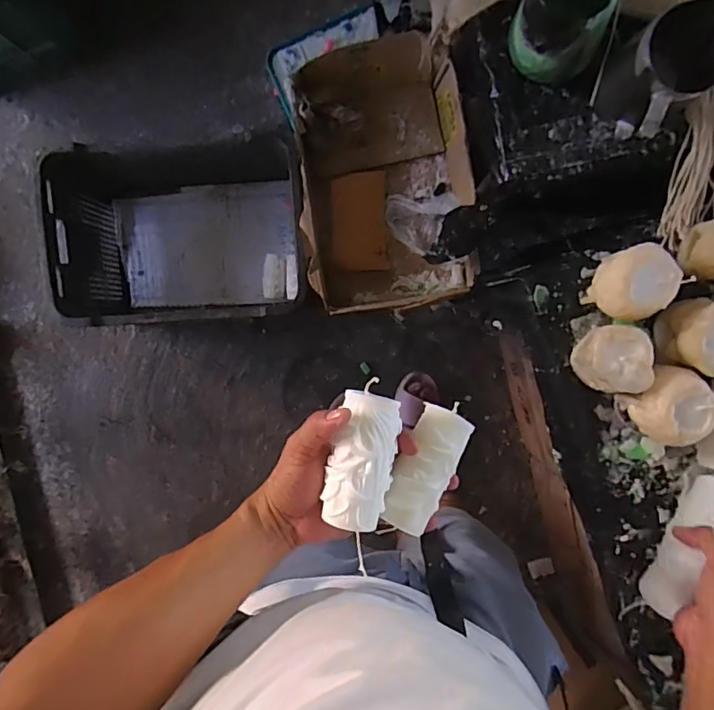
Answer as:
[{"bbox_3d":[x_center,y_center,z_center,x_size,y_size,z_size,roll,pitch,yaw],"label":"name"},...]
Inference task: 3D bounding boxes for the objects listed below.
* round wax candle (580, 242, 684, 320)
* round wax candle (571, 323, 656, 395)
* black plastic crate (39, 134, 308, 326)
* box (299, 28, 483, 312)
[{"bbox_3d":[0.292,-0.076,0.557,0.068,0.088,0.072,0,93,0],"label":"round wax candle"},{"bbox_3d":[0.273,0.005,0.563,0.064,0.079,0.074,4,93,0],"label":"round wax candle"},{"bbox_3d":[-0.365,-0.263,1.170,0.511,0.304,0.365,-3,93,1],"label":"black plastic crate"},{"bbox_3d":[0.061,-0.374,1.073,0.341,0.164,0.539,-6,93,1],"label":"box"}]

